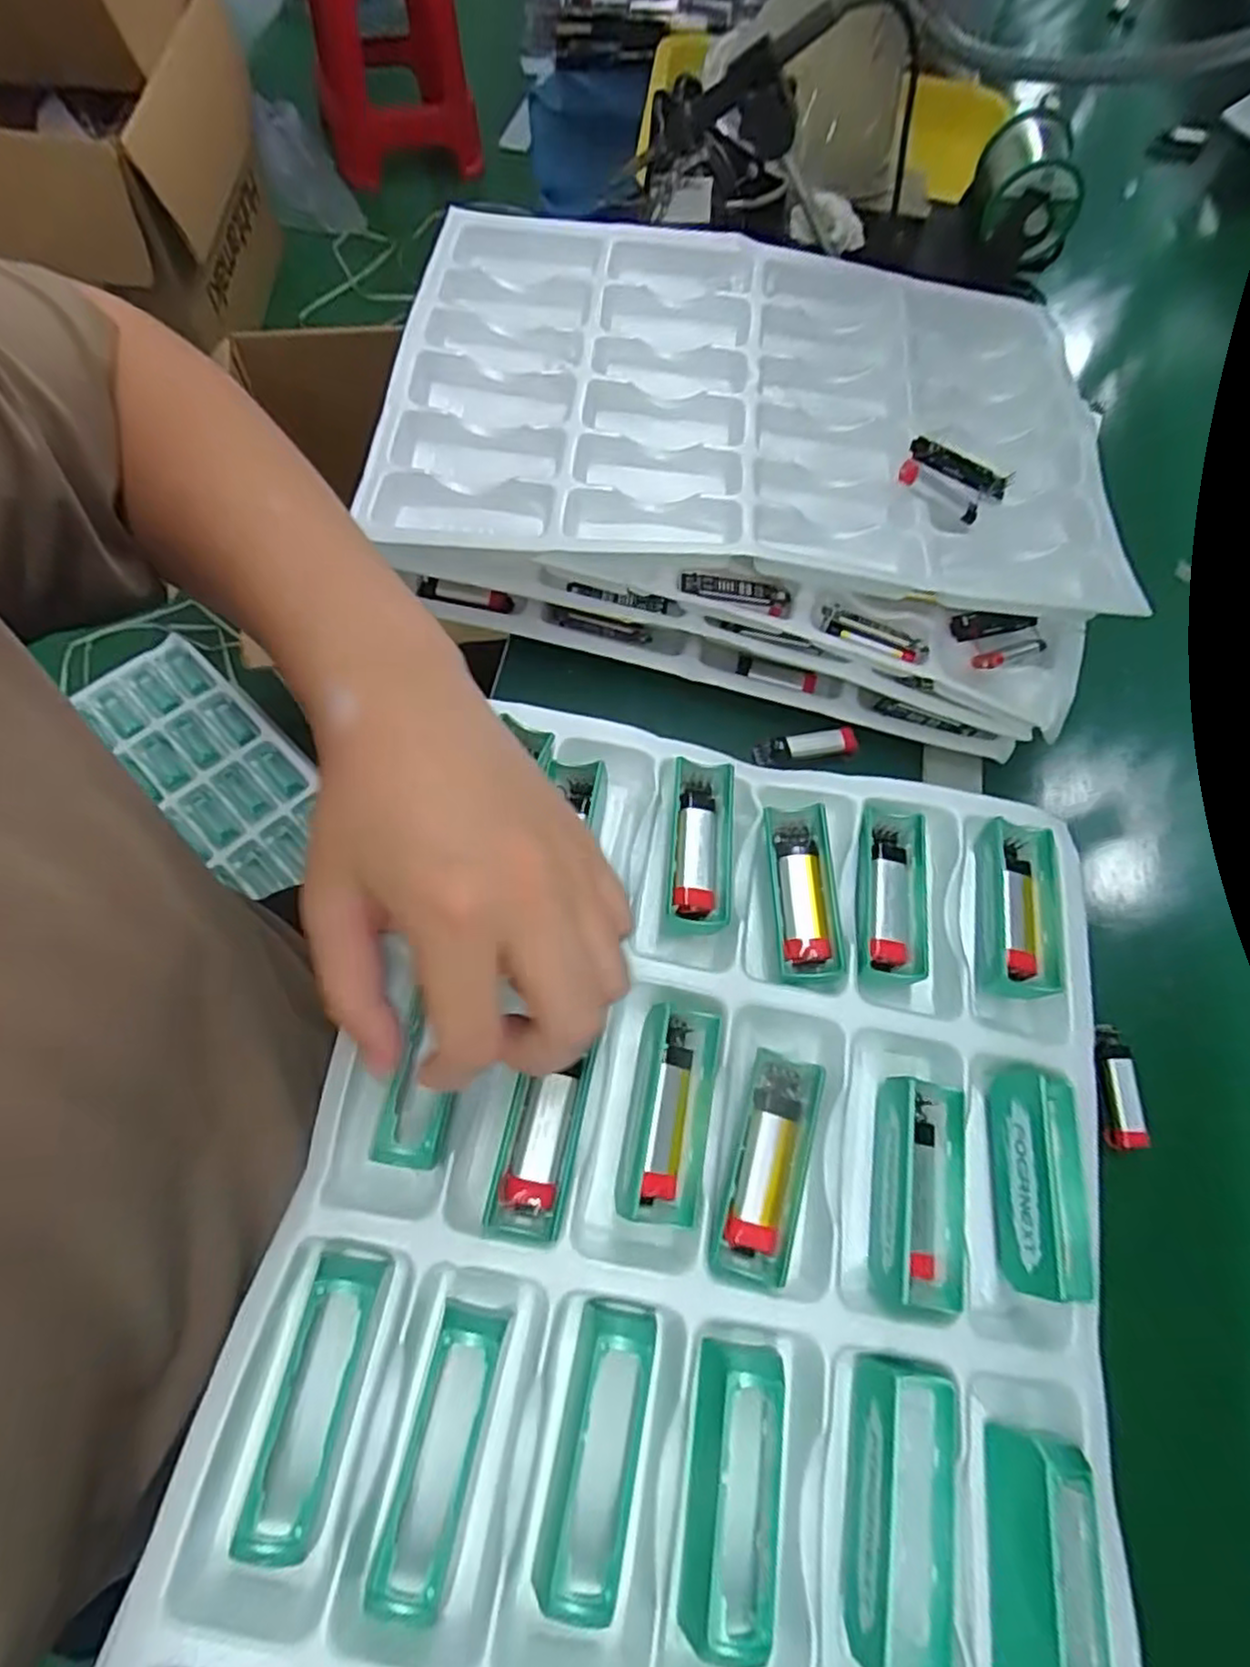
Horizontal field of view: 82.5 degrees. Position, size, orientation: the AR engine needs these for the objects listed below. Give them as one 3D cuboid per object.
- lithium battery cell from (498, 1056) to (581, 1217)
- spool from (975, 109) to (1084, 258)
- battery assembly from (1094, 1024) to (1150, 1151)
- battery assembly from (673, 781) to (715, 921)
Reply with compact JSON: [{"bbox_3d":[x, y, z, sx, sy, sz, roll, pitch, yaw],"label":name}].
[{"bbox_3d":[-0.032,0.115,0.270,0.019,0.007,0.053,11,64,1],"label":"lithium battery cell"},{"bbox_3d":[0.312,-0.492,0.548,0.074,0.061,0.099,12,68,0],"label":"spool"},{"bbox_3d":[0.284,0.145,0.413,0.020,0.015,0.068,6,68,-3],"label":"battery assembly"},{"bbox_3d":[0.031,0.007,0.325,0.017,0.015,0.068,5,68,-3],"label":"battery assembly"}]

